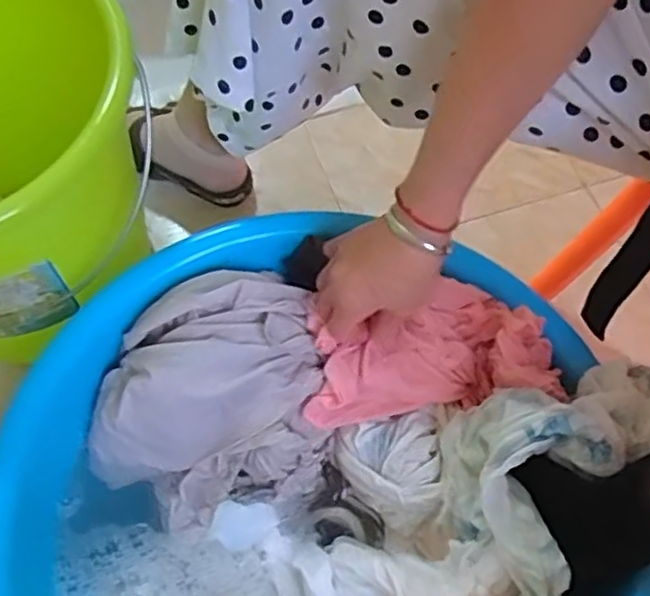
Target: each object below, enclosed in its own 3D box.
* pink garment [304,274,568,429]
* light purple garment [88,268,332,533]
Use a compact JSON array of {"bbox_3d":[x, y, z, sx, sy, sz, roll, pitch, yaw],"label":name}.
[{"bbox_3d":[0.080,0.048,0.558,0.196,0.071,0.096,-16,66,7],"label":"pink garment"},{"bbox_3d":[-0.102,0.079,0.574,0.191,0.095,0.186,-11,66,-7],"label":"light purple garment"}]

